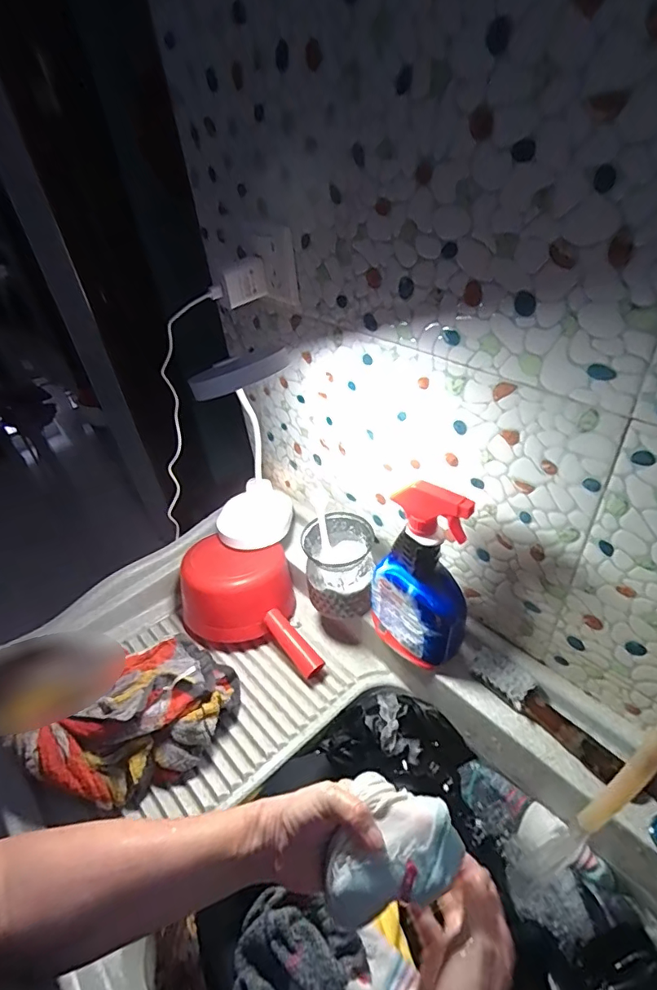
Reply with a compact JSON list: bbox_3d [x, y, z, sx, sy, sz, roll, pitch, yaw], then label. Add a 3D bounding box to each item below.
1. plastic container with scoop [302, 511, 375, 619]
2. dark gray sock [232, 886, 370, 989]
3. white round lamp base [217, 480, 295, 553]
[{"bbox_3d":[0.017,0.103,0.710,0.097,0.112,0.118,-8,40,-1],"label":"plastic container with scoop"},{"bbox_3d":[-0.040,0.448,0.442,0.116,0.040,0.127,19,46,27],"label":"dark gray sock"},{"bbox_3d":[-0.127,0.032,0.834,0.127,0.032,0.147,-14,41,-9],"label":"white round lamp base"}]

